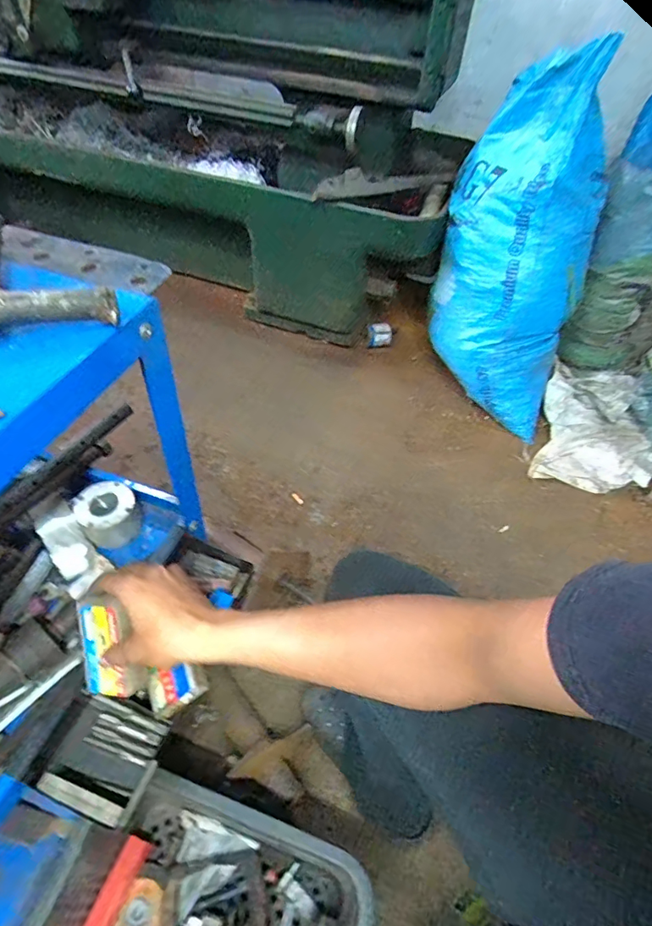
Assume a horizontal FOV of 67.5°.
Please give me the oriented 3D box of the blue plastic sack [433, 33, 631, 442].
[{"bbox_3d":[0.472,-0.488,1.221,0.376,0.760,0.314,14,49,8],"label":"blue plastic sack"}]

